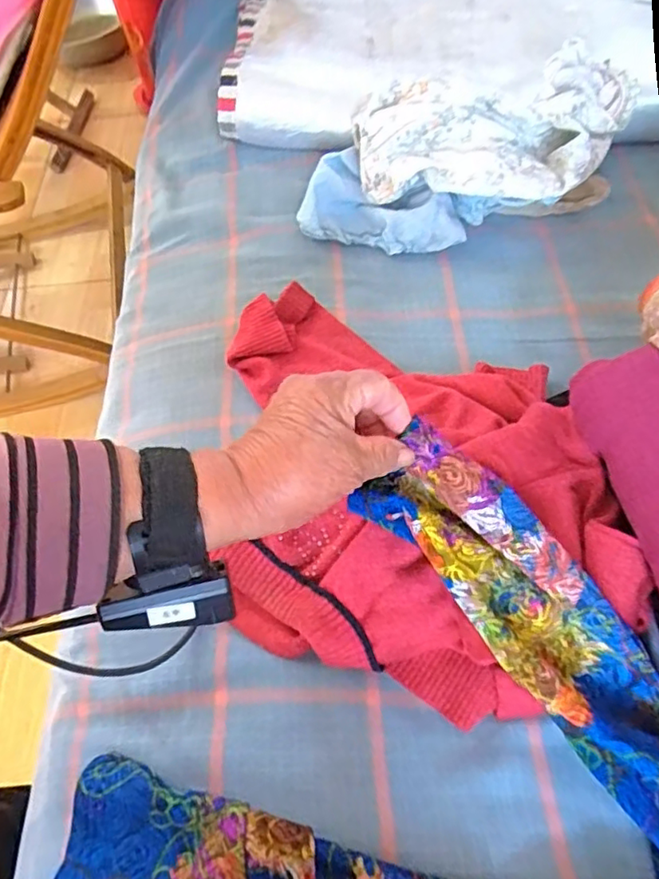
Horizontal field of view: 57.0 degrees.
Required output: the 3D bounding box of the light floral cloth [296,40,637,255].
[{"bbox_3d":[0.133,-0.272,0.587,0.335,0.085,0.160,-15,62,-4],"label":"light floral cloth"}]

